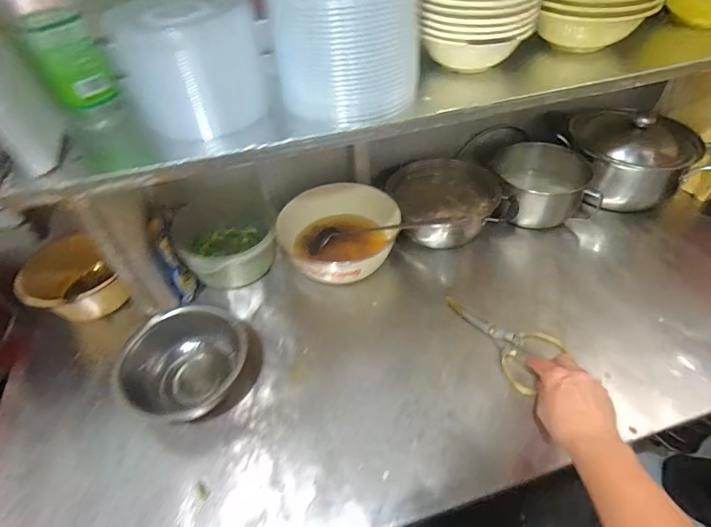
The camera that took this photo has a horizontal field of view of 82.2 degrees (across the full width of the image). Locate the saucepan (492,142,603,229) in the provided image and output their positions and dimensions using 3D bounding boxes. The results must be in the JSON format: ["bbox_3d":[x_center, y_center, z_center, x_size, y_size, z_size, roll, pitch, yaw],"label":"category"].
[{"bbox_3d":[0.338,-0.133,0.742,0.180,0.097,0.135,6,48,8],"label":"saucepan"}]

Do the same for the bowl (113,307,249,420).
[{"bbox_3d":[-0.224,0.134,0.544,0.164,0.074,0.135,7,48,9],"label":"bowl"}]

